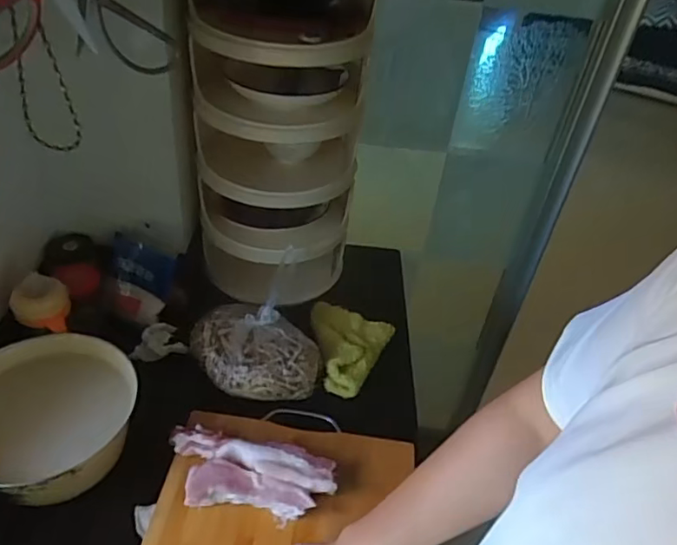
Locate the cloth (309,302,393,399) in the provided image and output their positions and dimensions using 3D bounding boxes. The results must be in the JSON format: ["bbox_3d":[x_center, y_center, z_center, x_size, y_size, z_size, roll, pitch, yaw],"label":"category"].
[{"bbox_3d":[0.006,0.114,0.845,0.126,0.050,0.157,14,39,8],"label":"cloth"}]

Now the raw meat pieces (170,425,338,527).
[{"bbox_3d":[-0.104,0.230,0.636,0.193,0.032,0.082,11,39,4],"label":"raw meat pieces"}]

